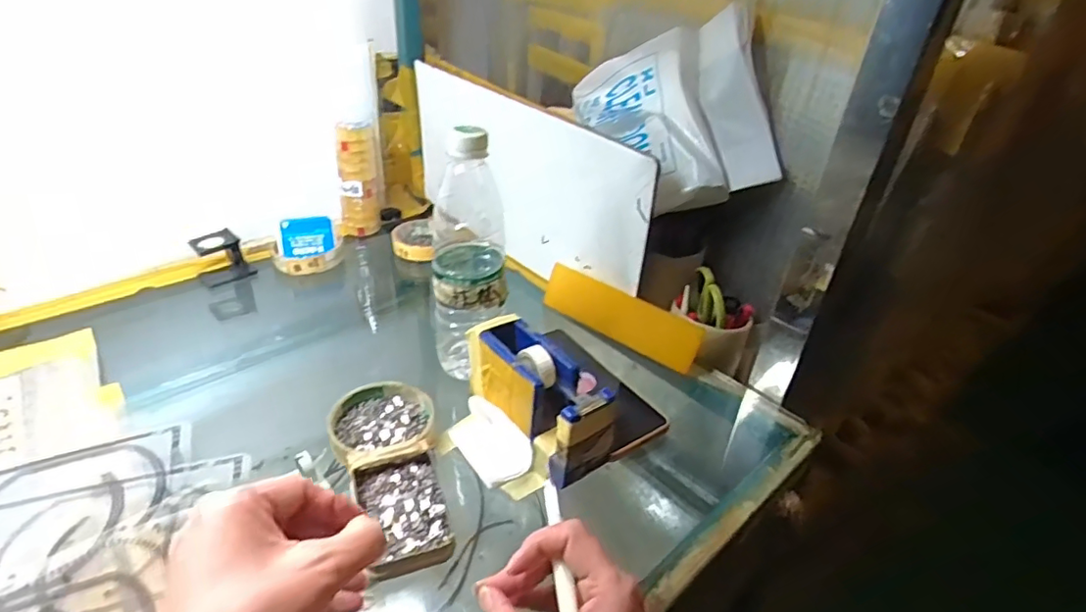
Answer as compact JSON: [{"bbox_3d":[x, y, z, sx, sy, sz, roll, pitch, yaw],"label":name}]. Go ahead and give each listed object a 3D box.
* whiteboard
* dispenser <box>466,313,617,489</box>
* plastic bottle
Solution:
[{"bbox_3d":[-0.033,-0.155,0.686,0.014,0.179,0.409,-23,41,-35],"label":"whiteboard"},{"bbox_3d":[-0.004,0.072,0.454,0.049,0.074,0.129,-20,40,-32],"label":"dispenser"},{"bbox_3d":[-0.063,-0.036,0.495,0.064,0.221,0.071,0,33,-7],"label":"plastic bottle"}]

